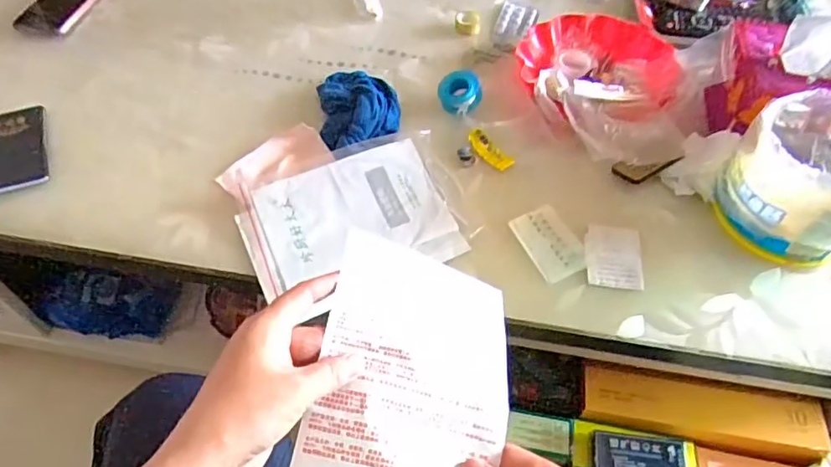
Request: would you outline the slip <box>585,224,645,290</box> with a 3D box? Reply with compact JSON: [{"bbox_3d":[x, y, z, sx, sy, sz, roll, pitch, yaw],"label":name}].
[{"bbox_3d":[0.204,0.024,0.574,0.056,0.009,0.070,5,54,2],"label":"slip"}]

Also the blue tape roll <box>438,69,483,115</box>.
[{"bbox_3d":[0.056,-0.177,0.706,0.054,0.036,0.044,4,54,1],"label":"blue tape roll"}]

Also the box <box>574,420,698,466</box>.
[{"bbox_3d":[0.245,0.249,0.617,0.129,0.032,0.066,12,55,7],"label":"box"}]

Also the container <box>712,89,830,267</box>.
[{"bbox_3d":[0.401,-0.058,0.570,0.145,0.106,0.144,34,60,21],"label":"container"}]

